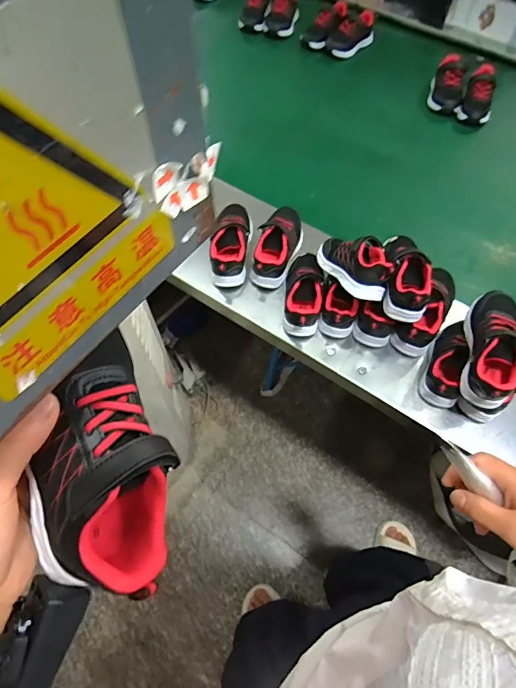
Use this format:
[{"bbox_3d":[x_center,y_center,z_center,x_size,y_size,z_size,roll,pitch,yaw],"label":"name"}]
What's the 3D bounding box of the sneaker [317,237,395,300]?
[{"bbox_3d":[0.155,-0.131,0.674,0.060,0.081,0.142,10,34,-41],"label":"sneaker"}]

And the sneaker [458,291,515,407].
[{"bbox_3d":[0.330,0.000,0.602,0.061,0.072,0.168,13,64,6],"label":"sneaker"}]

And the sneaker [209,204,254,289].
[{"bbox_3d":[-0.044,-0.187,0.776,0.066,0.066,0.170,8,64,3],"label":"sneaker"}]

